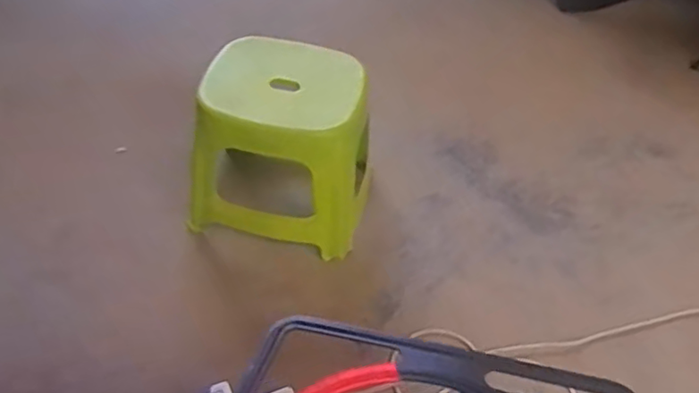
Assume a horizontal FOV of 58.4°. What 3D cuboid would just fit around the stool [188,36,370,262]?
[{"bbox_3d":[-0.132,-0.109,1.321,0.367,0.318,0.305,14,47,7],"label":"stool"}]

